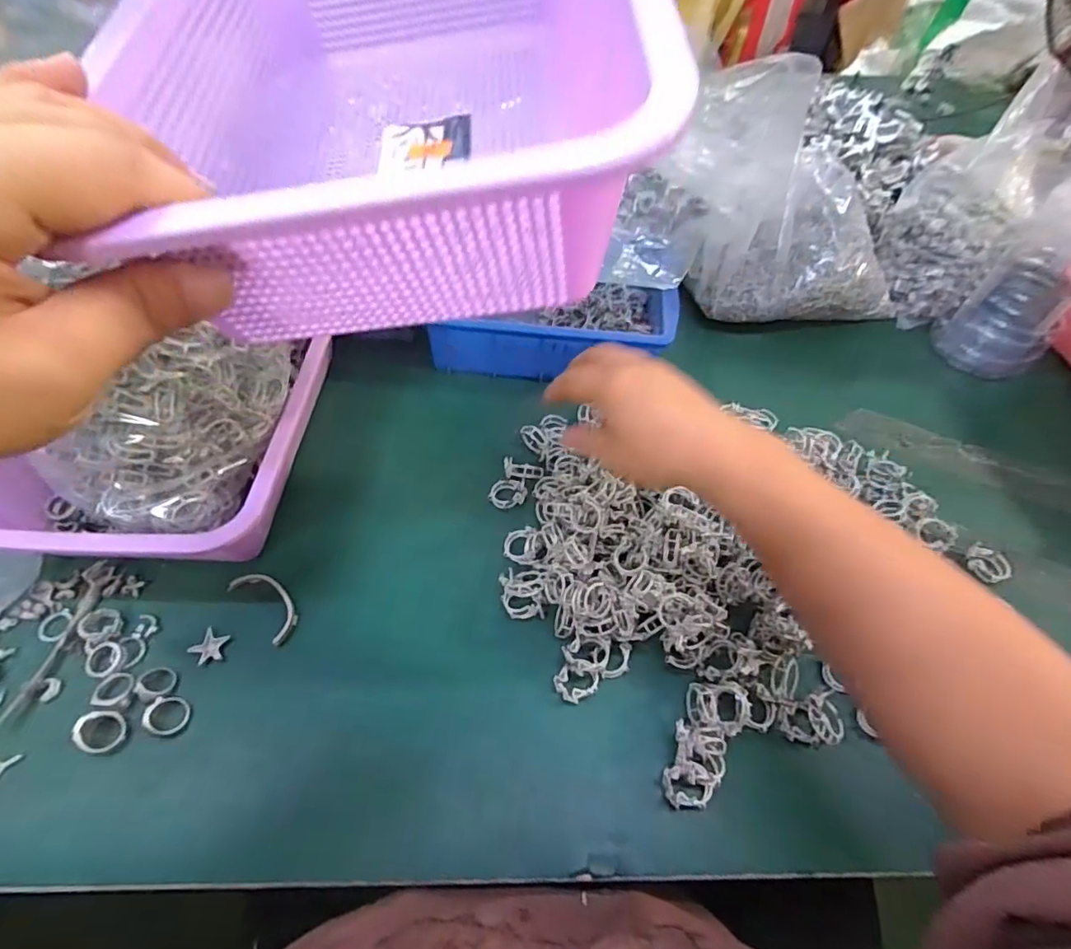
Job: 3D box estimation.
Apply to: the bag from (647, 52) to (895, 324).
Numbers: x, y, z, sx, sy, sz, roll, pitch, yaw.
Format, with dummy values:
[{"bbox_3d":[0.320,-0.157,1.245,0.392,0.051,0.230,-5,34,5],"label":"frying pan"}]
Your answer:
[{"bbox_3d":[0.277,-0.289,0.571,0.232,0.181,0.174,-6,55,-7],"label":"bag"}]

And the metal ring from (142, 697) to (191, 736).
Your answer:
[{"bbox_3d":[-0.241,0.158,0.356,0.027,0.008,0.023,15,55,8],"label":"metal ring"}]

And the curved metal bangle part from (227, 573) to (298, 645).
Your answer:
[{"bbox_3d":[-0.200,0.096,0.407,0.066,0.010,0.027,37,60,23],"label":"curved metal bangle part"}]

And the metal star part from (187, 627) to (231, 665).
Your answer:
[{"bbox_3d":[-0.230,0.122,0.385,0.022,0.005,0.023,26,56,16],"label":"metal star part"}]

